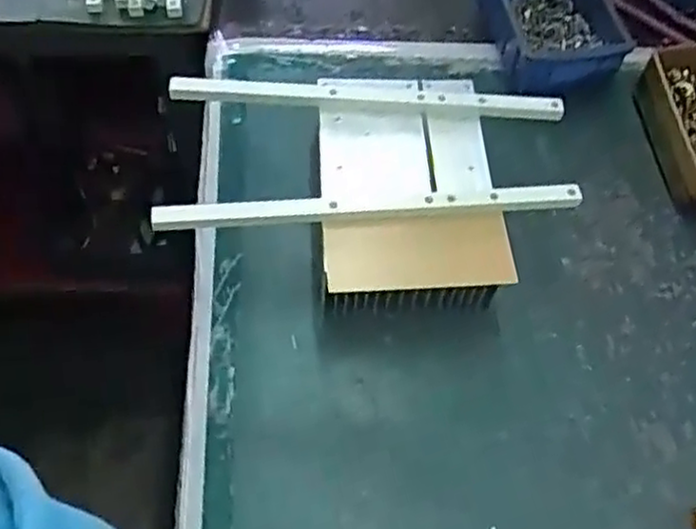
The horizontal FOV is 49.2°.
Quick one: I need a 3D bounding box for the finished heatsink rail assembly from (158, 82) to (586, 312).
[{"bbox_3d":[0.015,-0.050,0.549,0.274,0.070,0.179,-2,58,-6],"label":"finished heatsink rail assembly"}]

